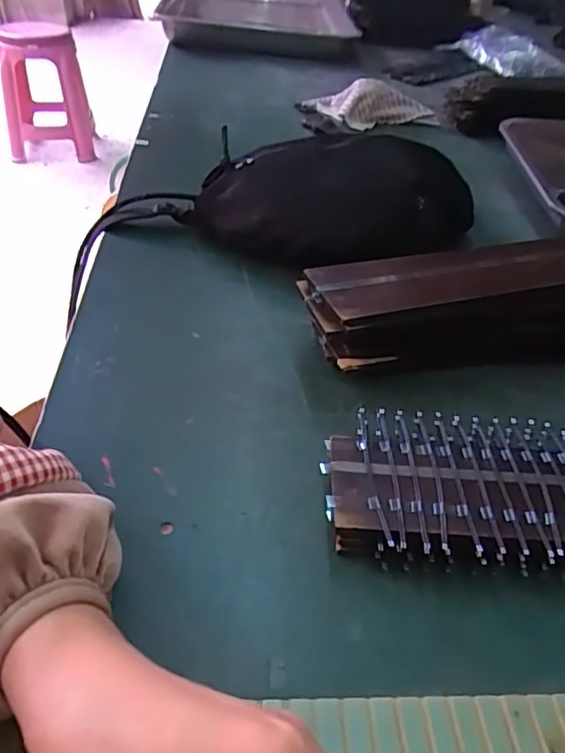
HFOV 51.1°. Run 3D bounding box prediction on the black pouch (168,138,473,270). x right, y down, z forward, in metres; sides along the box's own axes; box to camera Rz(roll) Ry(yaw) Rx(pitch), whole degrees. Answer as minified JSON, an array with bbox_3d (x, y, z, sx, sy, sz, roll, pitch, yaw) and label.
[{"bbox_3d":[0.051,-0.168,0.556,0.273,0.083,0.121,-3,41,-10],"label":"black pouch"}]

